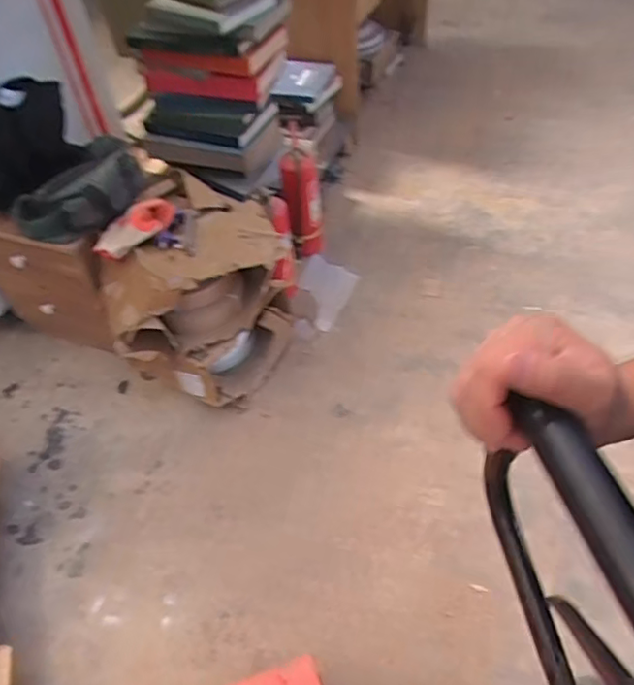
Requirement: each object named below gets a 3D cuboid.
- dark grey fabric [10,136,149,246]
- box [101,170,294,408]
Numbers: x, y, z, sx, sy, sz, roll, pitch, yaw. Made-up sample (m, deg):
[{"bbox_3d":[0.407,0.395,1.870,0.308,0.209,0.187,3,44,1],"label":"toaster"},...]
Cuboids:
[{"bbox_3d":[-0.632,-0.411,1.525,0.354,0.166,0.193,-25,56,-16],"label":"dark grey fabric"},{"bbox_3d":[-0.349,-0.107,1.717,0.416,0.457,0.492,20,56,16],"label":"box"}]

